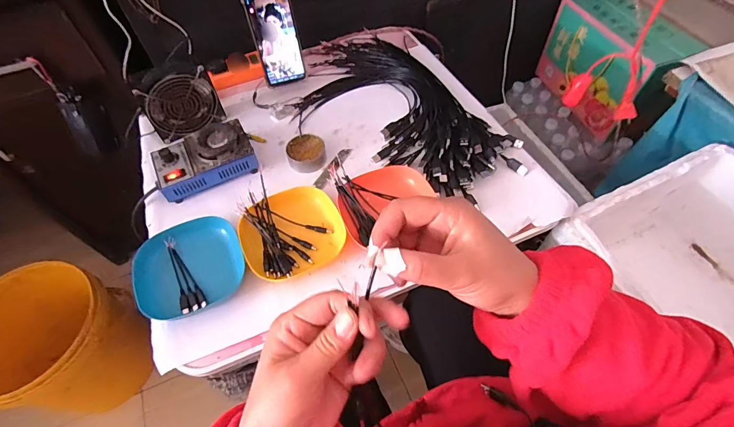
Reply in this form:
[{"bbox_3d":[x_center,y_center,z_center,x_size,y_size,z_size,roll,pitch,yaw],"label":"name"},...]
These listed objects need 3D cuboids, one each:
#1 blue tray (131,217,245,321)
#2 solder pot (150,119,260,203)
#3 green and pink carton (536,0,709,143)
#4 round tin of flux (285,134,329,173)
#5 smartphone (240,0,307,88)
[{"bbox_3d":[-0.245,0.070,0.526,0.136,0.028,0.134,-21,58,-11],"label":"blue tray"},{"bbox_3d":[-0.262,-0.091,0.610,0.150,0.051,0.097,-22,59,-12],"label":"solder pot"},{"bbox_3d":[0.650,-0.404,1.014,0.168,0.245,0.330,-17,58,-8],"label":"green and pink carton"},{"bbox_3d":[-0.100,-0.100,0.633,0.063,0.026,0.061,-1,57,2],"label":"round tin of flux"},{"bbox_3d":[-0.159,-0.310,0.675,0.078,0.165,0.008,-15,44,-5],"label":"smartphone"}]

